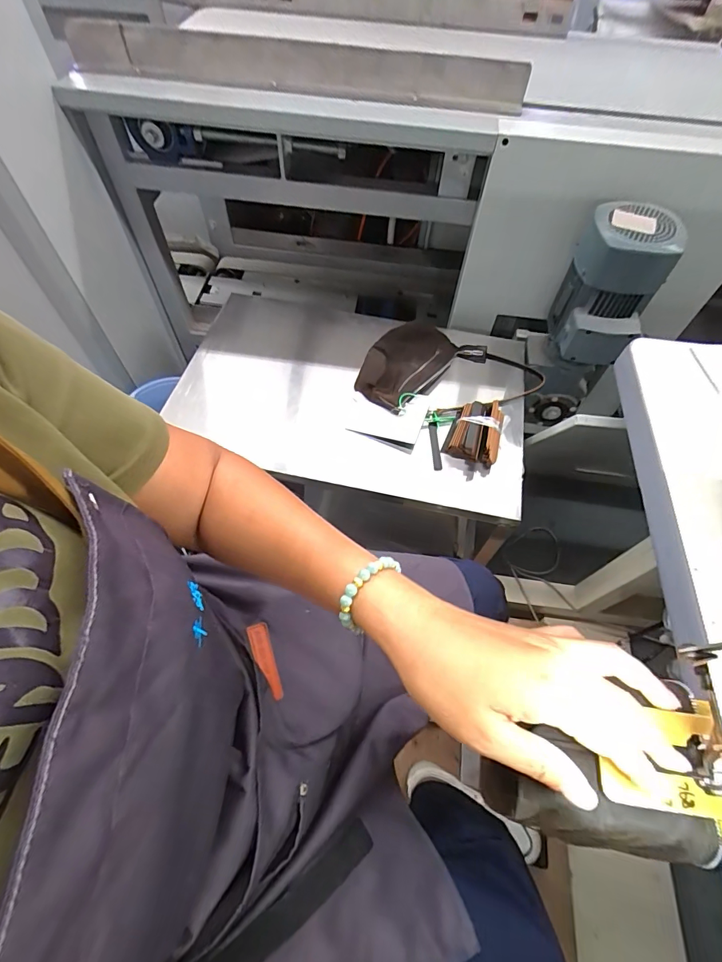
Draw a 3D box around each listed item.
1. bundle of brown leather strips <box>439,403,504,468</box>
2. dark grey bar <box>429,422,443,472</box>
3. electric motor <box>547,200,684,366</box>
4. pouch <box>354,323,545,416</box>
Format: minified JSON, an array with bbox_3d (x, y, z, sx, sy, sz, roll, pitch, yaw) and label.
[{"bbox_3d":[0.220,-0.101,0.801,0.093,0.033,0.134,22,61,11],"label":"bundle of brown leather strips"},{"bbox_3d":[0.140,-0.063,0.814,0.018,0.013,0.100,0,59,-1],"label":"dark grey bar"},{"bbox_3d":[0.450,-0.349,0.788,0.149,0.225,0.158,19,61,9],"label":"electric motor"},{"bbox_3d":[0.180,-0.243,0.892,0.389,0.052,0.214,-11,60,-8],"label":"pouch"}]

